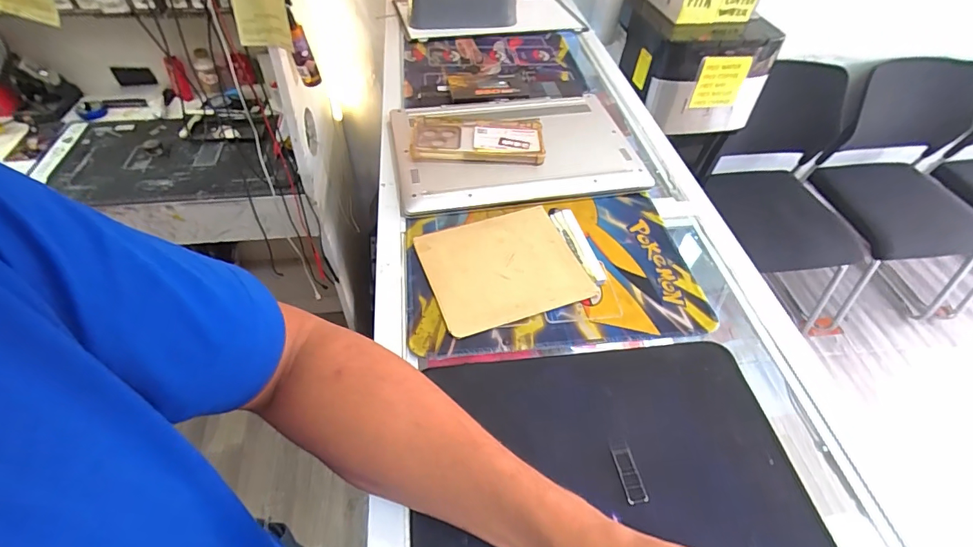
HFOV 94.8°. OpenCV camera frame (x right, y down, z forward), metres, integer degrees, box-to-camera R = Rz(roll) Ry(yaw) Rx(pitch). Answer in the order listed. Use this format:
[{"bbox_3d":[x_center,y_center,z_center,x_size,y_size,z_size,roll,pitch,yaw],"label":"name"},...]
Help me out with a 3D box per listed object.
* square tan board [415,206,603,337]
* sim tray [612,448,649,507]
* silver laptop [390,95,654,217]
[{"bbox_3d":[0.015,-0.009,0.466,0.151,0.009,0.135,-15,52,-16],"label":"square tan board"},{"bbox_3d":[0.109,0.154,0.341,0.016,0.004,0.040,-6,50,-8],"label":"sim tray"},{"bbox_3d":[0.035,-0.168,0.589,0.304,0.020,0.207,-8,51,-10],"label":"silver laptop"}]

